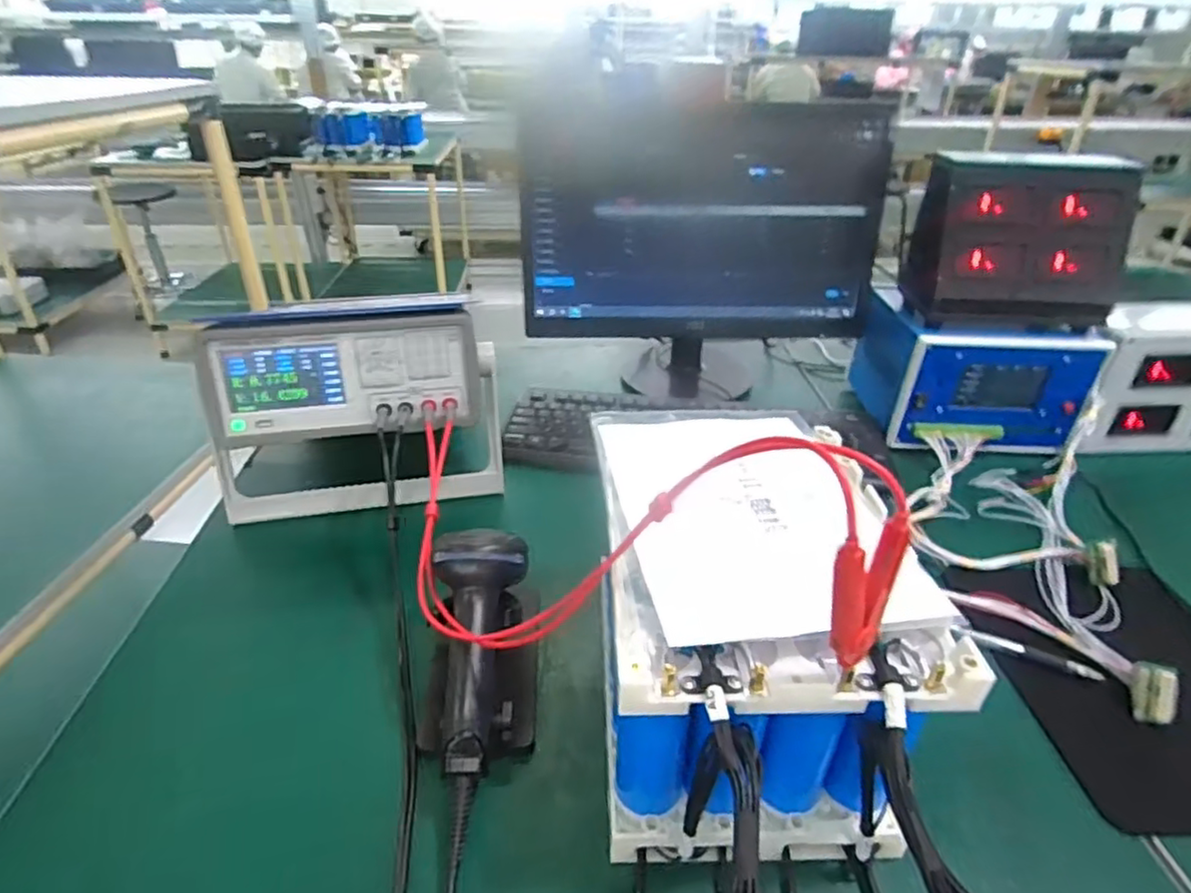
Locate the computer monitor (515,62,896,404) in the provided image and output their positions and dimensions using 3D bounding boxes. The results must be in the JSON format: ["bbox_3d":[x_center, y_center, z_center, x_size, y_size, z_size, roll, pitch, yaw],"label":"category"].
[{"bbox_3d":[0.127,-0.252,0.862,0.439,0.340,0.163,1,33,0],"label":"computer monitor"}]

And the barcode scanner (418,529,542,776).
[{"bbox_3d":[-0.073,0.141,0.448,0.076,0.114,0.153,-2,33,-4],"label":"barcode scanner"}]

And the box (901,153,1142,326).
[{"bbox_3d":[0.453,-0.223,0.689,0.201,0.151,0.086,4,33,6],"label":"box"}]

